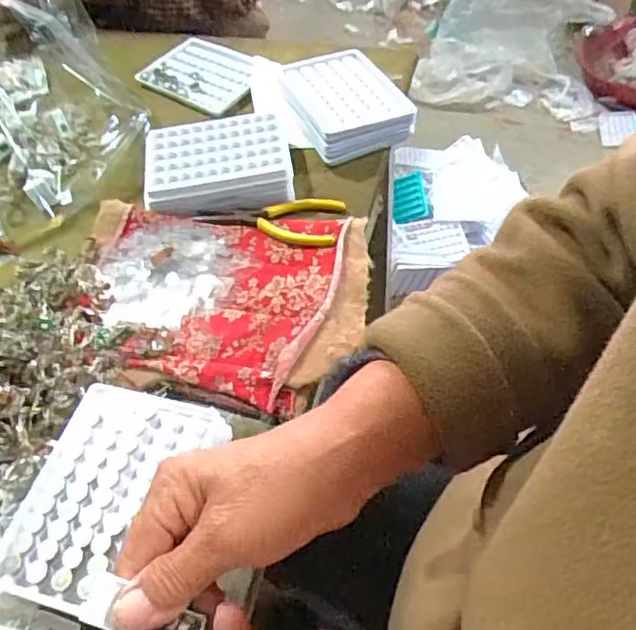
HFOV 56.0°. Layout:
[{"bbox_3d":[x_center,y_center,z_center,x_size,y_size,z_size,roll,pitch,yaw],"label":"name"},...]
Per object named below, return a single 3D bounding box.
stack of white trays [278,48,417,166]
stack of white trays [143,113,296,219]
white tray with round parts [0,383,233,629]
[{"bbox_3d":[0.024,-0.205,0.575,0.103,0.031,0.122,-20,54,-10],"label":"stack of white trays"},{"bbox_3d":[-0.089,-0.135,0.530,0.124,0.028,0.093,-12,53,-4],"label":"stack of white trays"},{"bbox_3d":[-0.127,0.104,0.356,0.105,0.013,0.130,15,56,9],"label":"white tray with round parts"}]

